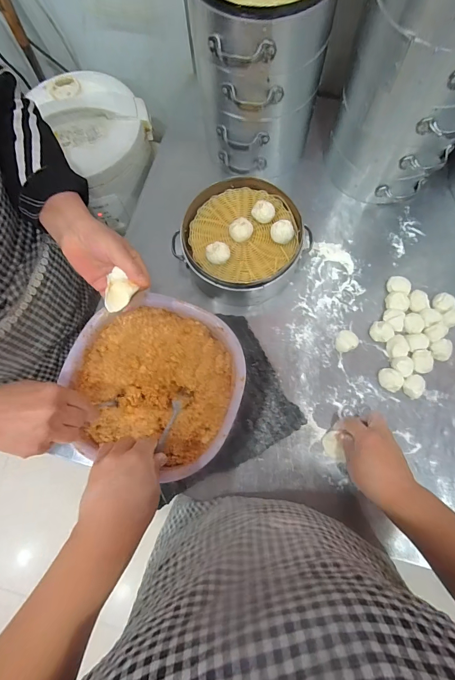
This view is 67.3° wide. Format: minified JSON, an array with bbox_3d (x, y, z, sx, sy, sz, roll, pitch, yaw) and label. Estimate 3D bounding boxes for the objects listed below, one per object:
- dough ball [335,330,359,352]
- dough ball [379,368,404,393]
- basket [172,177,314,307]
[{"bbox_3d":[0.190,0.002,0.548,0.035,0.018,0.033,-1,72,2],"label":"dough ball"},{"bbox_3d":[0.254,0.061,0.532,0.038,0.020,0.030,42,78,14],"label":"dough ball"},{"bbox_3d":[0.023,-0.164,0.560,0.200,0.080,0.195,-1,72,2],"label":"basket"}]

